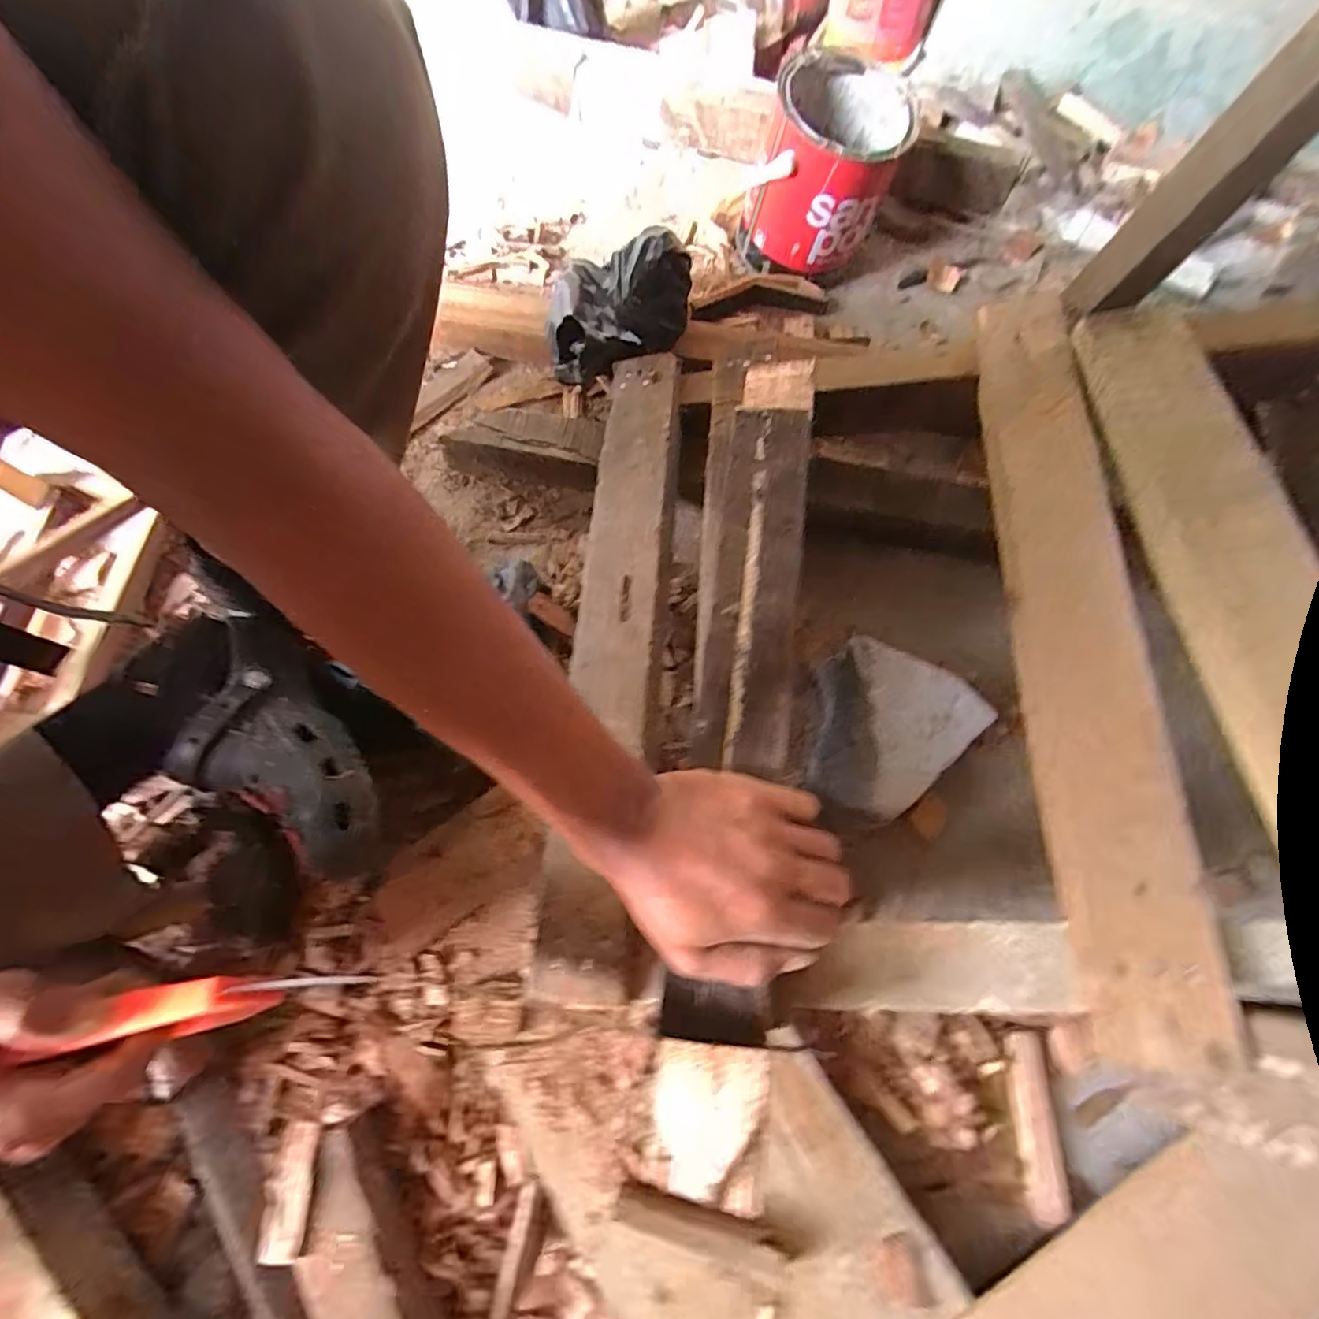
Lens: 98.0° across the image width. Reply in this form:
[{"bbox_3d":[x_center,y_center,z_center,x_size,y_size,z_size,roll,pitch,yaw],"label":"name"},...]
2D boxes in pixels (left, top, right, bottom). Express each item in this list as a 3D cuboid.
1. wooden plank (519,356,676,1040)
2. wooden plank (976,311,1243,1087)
[{"bbox_3d":[-0.032,-0.025,0.445,0.071,0.024,0.536,3,69,2],"label":"wooden plank"},{"bbox_3d":[0.261,-0.038,0.366,0.063,0.019,0.505,-5,66,24],"label":"wooden plank"}]

